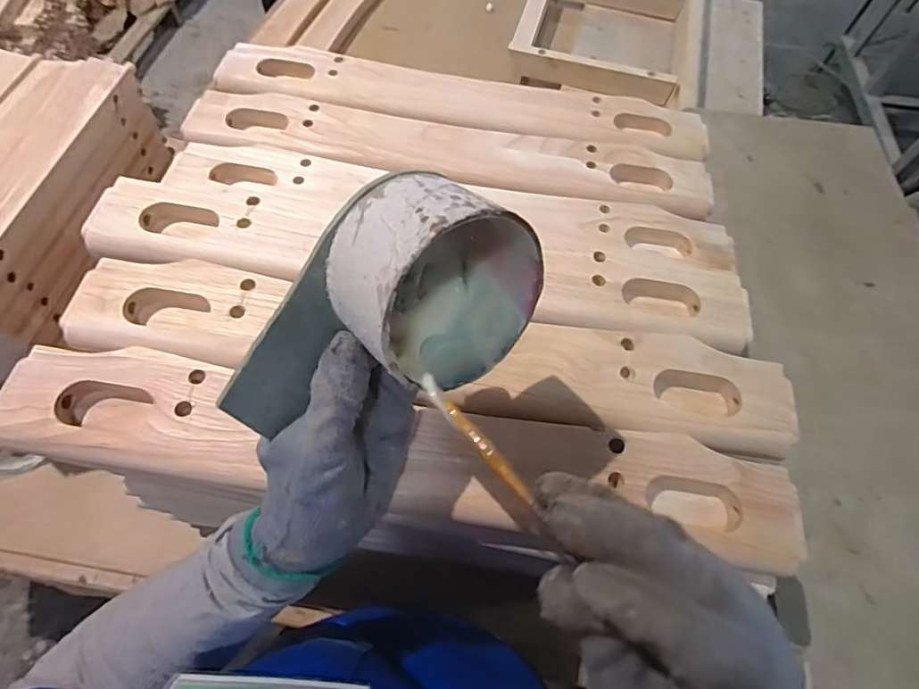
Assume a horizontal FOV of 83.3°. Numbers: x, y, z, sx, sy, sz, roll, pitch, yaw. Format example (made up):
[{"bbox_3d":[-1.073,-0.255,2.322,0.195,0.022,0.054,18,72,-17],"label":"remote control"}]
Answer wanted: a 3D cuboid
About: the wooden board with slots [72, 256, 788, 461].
[{"bbox_3d":[-0.020,0.009,0.358,0.486,0.026,0.073,9,62,1],"label":"wooden board with slots"}]

